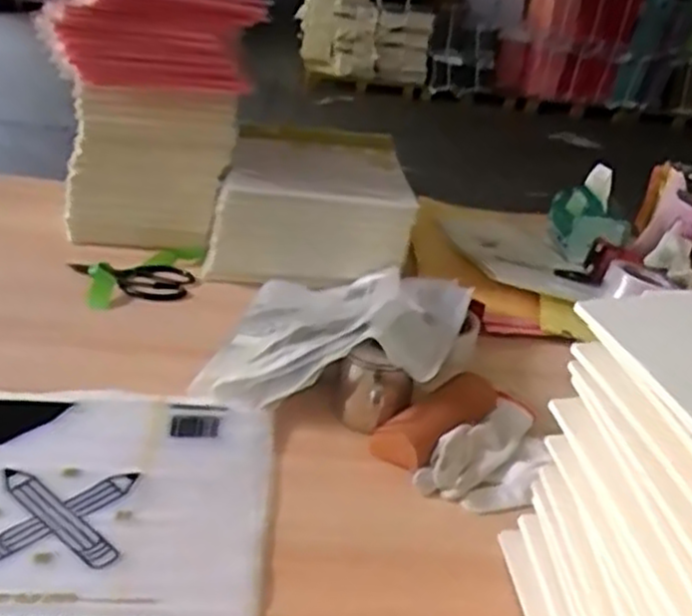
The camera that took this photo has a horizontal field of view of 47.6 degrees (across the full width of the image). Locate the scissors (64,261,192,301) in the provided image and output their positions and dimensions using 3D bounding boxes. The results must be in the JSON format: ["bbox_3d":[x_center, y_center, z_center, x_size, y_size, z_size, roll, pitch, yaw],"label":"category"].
[{"bbox_3d":[-0.290,-0.040,1.065,0.160,0.018,0.085,0,28,-14],"label":"scissors"}]

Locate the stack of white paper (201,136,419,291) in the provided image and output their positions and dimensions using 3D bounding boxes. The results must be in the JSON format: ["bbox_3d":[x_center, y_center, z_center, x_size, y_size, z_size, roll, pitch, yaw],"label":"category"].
[{"bbox_3d":[-0.051,-0.154,1.219,0.269,0.135,0.341,6,27,-2],"label":"stack of white paper"}]

